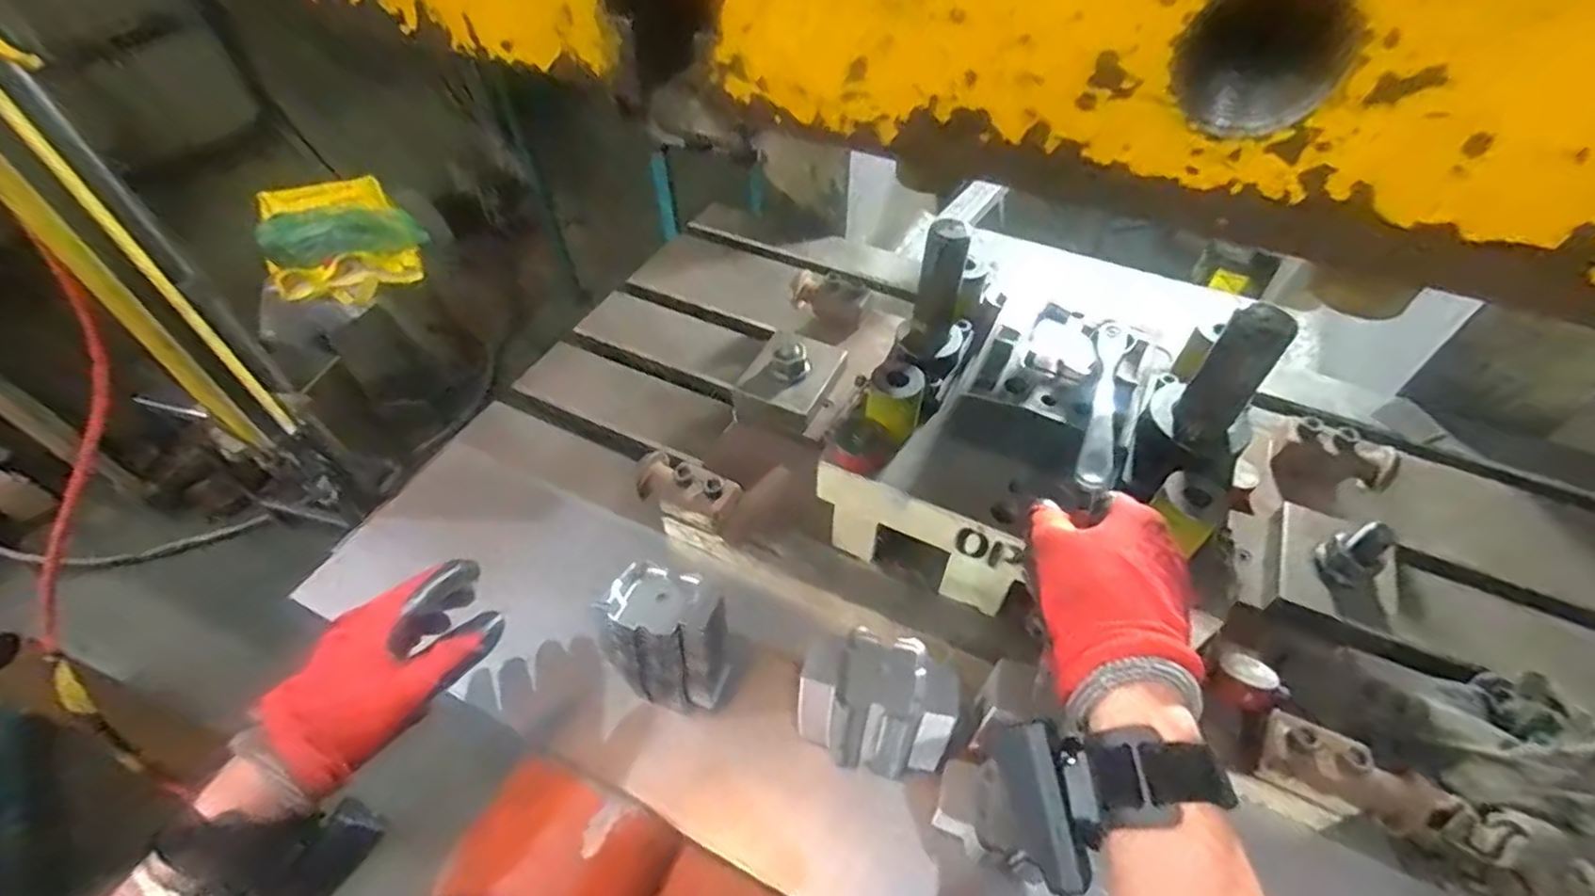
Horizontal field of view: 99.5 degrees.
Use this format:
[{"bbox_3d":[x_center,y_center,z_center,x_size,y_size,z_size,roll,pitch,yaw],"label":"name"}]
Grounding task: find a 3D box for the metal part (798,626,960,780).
[{"bbox_3d":[0.054,0.185,0.484,0.106,0.106,0.067,9,50,7],"label":"metal part"}]

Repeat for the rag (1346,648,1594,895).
[{"bbox_3d":[0.506,0.233,0.473,0.168,0.063,0.182,6,50,4],"label":"rag"}]

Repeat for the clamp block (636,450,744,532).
[{"bbox_3d":[-0.102,0.035,0.600,0.103,0.034,0.047,22,53,17],"label":"clamp block"}]

